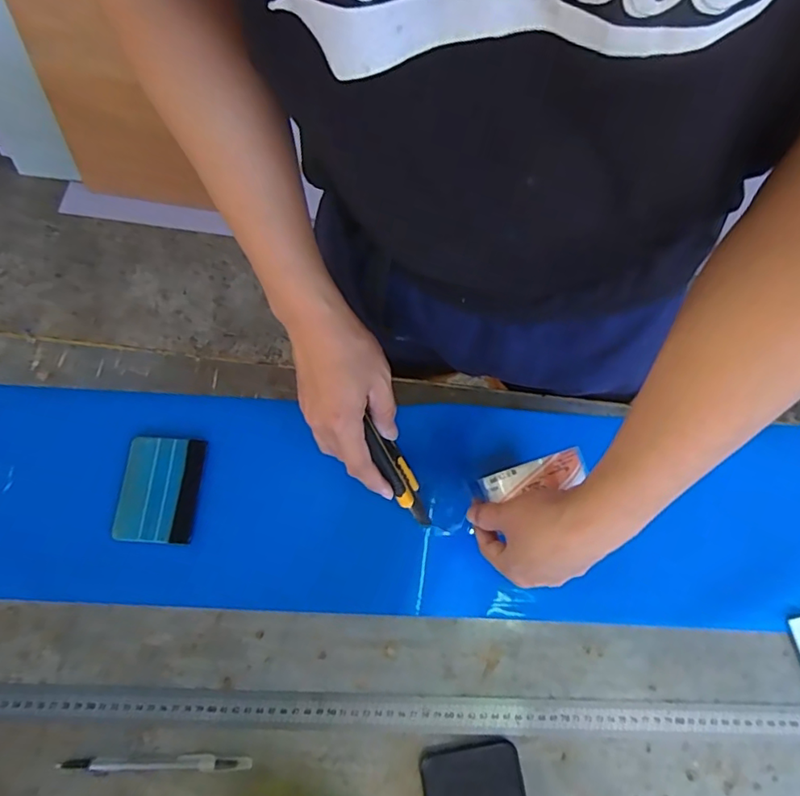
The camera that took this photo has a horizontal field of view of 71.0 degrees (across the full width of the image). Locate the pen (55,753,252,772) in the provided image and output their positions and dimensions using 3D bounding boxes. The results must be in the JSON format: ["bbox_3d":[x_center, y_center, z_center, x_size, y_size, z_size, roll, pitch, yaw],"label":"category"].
[{"bbox_3d":[-0.198,0.297,0.455,0.151,0.006,0.012,0,70,-3],"label":"pen"}]

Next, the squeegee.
[{"bbox_3d":[-0.226,0.086,0.527,0.072,0.005,0.097,4,70,-1],"label":"squeegee"}]

